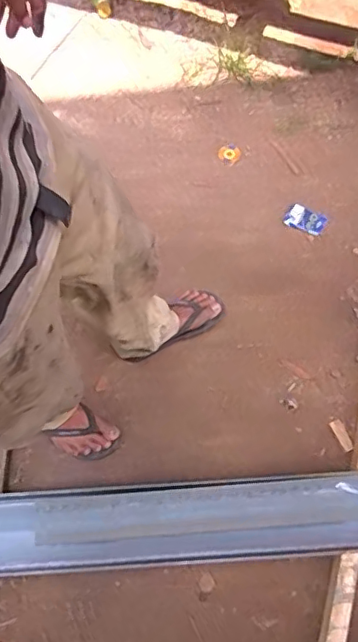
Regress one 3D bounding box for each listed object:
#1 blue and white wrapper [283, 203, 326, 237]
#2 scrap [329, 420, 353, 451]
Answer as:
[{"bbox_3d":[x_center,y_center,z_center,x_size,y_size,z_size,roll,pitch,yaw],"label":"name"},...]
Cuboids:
[{"bbox_3d":[0.333,-0.264,1.493,0.097,0.018,0.065,25,73,12],"label":"blue and white wrapper"},{"bbox_3d":[0.365,0.255,1.267,0.026,0.011,0.073,-23,70,-6],"label":"scrap"}]

